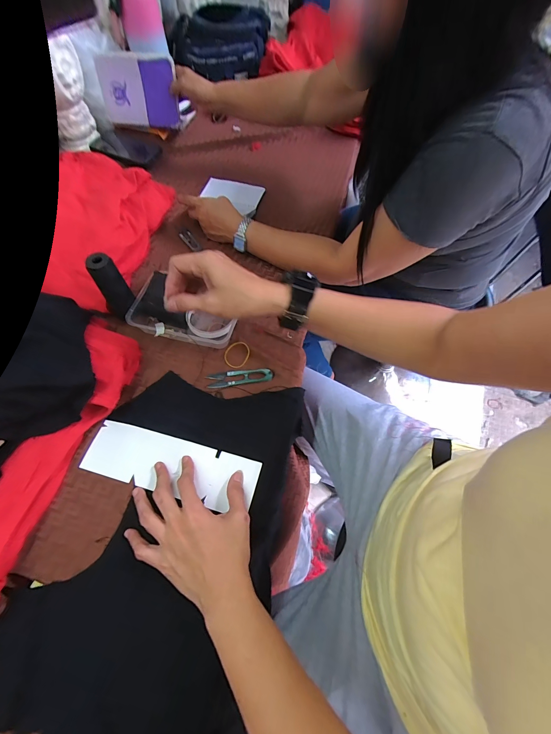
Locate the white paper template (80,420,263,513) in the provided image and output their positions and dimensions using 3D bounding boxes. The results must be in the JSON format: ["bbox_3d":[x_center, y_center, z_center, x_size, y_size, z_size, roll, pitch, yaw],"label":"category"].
[{"bbox_3d":[-0.138,0.129,0.405,0.229,0.006,0.072,11,61,7],"label":"white paper template"}]

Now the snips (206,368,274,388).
[{"bbox_3d":[-0.055,0.016,0.470,0.100,0.004,0.024,-7,61,-3],"label":"snips"}]

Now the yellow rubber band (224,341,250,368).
[{"bbox_3d":[-0.061,-0.021,0.485,0.039,0.005,0.045,17,62,10],"label":"yellow rubber band"}]

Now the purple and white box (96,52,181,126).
[{"bbox_3d":[-0.317,-0.636,0.703,0.180,0.125,0.020,5,43,3],"label":"purple and white box"}]

